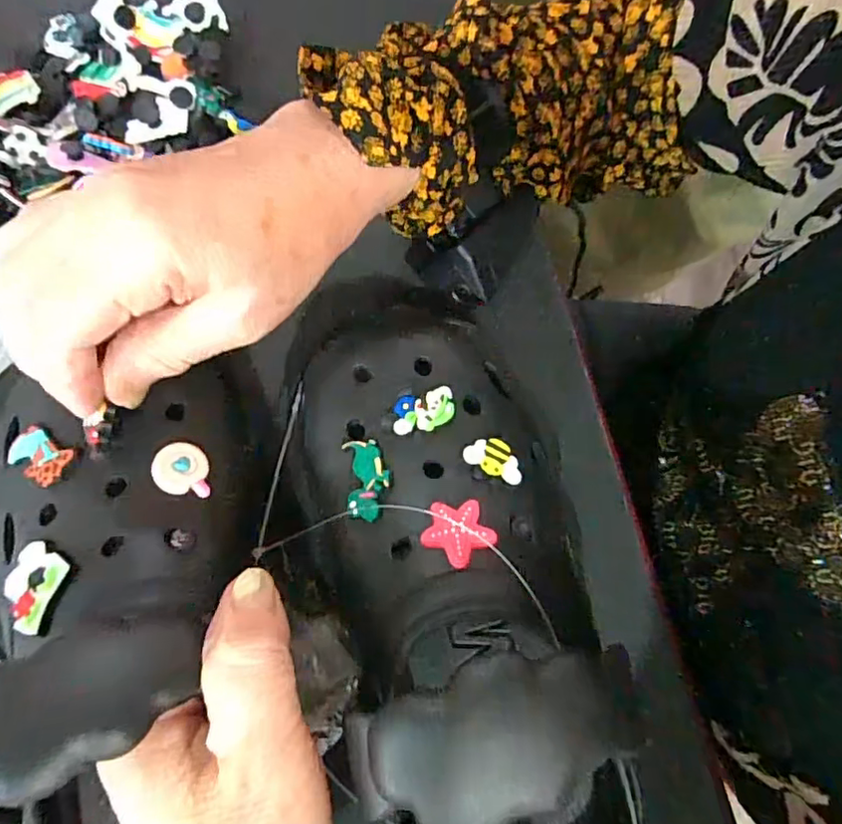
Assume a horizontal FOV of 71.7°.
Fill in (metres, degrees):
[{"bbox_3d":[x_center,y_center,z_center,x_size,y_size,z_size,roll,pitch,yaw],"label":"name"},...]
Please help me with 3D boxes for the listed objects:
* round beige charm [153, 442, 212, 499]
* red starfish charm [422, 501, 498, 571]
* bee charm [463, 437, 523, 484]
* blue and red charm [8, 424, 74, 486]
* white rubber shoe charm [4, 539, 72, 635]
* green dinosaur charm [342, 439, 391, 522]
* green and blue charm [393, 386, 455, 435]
[{"bbox_3d":[-0.087,0.021,0.212,0.018,0.007,0.020,-2,80,-4],"label":"round beige charm"},{"bbox_3d":[0.012,0.040,0.200,0.023,0.004,0.023,-1,51,1],"label":"red starfish charm"},{"bbox_3d":[0.028,0.017,0.219,0.023,0.006,0.014,28,80,2],"label":"bee charm"},{"bbox_3d":[-0.138,0.015,0.210,0.026,0.004,0.016,24,84,18],"label":"blue and red charm"},{"bbox_3d":[-0.128,0.057,0.192,0.025,0.004,0.025,17,79,29],"label":"white rubber shoe charm"},{"bbox_3d":[-0.019,0.024,0.212,0.016,0.004,0.030,-4,66,-1],"label":"green dinosaur charm"},{"bbox_3d":[0.001,-0.001,0.221,0.024,0.004,0.015,-17,81,-6],"label":"green and blue charm"}]

